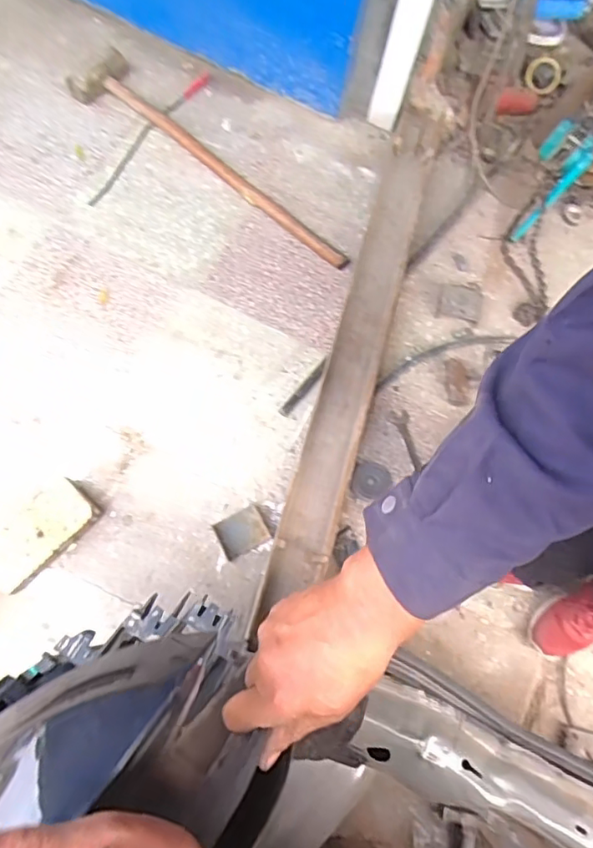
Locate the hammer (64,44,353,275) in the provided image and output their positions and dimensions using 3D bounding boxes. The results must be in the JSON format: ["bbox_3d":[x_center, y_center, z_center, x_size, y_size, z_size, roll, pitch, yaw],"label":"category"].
[{"bbox_3d":[-0.242,-0.705,1.488,0.958,0.049,0.170,41,71,9],"label":"hammer"}]

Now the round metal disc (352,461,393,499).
[{"bbox_3d":[0.166,0.125,1.223,0.084,0.012,0.080,2,70,-6],"label":"round metal disc"}]

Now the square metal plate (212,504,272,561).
[{"bbox_3d":[-0.116,0.230,1.177,0.104,0.015,0.086,-26,75,-15],"label":"square metal plate"}]

